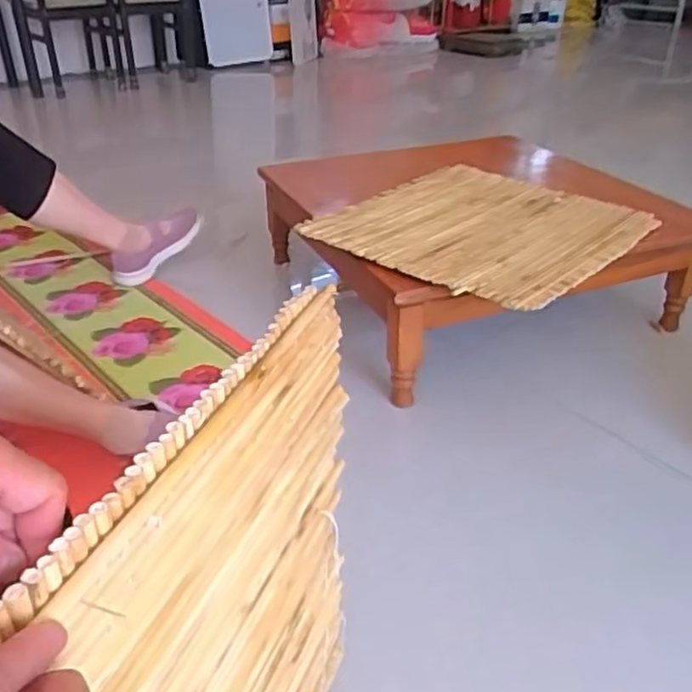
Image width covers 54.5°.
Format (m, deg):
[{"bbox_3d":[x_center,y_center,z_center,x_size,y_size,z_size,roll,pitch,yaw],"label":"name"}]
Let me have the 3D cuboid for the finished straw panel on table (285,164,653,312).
[{"bbox_3d":[0.231,-0.213,1.175,0.462,0.018,0.462,24,40,31],"label":"finished straw panel on table"}]

